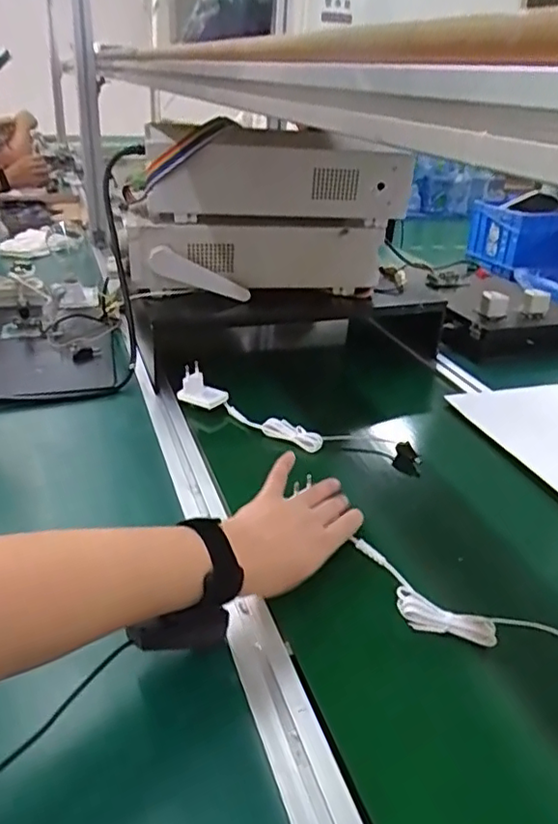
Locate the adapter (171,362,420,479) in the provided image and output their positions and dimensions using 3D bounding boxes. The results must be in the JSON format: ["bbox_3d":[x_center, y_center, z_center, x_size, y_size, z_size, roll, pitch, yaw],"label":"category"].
[{"bbox_3d":[0.017,0.013,0.748,0.314,0.041,0.062,15,32,16],"label":"adapter"}]

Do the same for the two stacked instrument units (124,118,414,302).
[{"bbox_3d":[-0.025,-0.290,0.882,0.386,0.199,0.155,-4,32,-13],"label":"two stacked instrument units"}]

